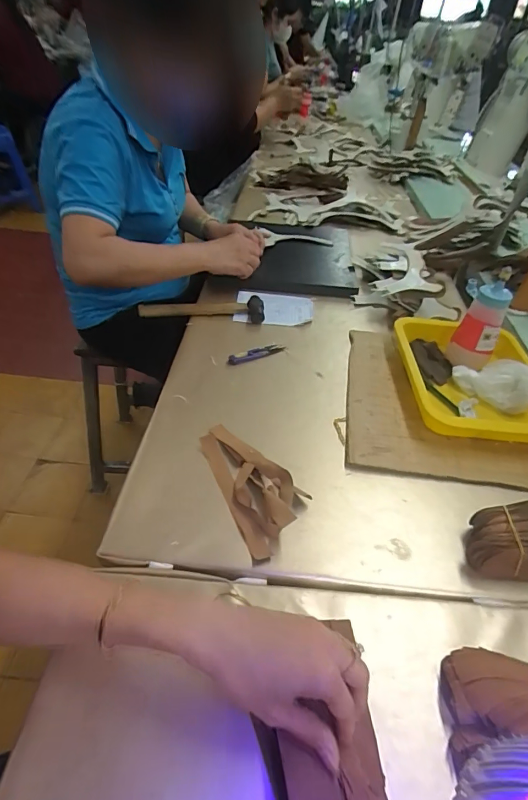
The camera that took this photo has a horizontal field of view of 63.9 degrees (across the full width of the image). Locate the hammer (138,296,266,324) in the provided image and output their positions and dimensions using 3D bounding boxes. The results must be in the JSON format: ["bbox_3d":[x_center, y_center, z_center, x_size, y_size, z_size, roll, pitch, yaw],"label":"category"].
[{"bbox_3d":[-0.109,-0.164,0.755,0.216,0.025,0.044,2,42,-1],"label":"hammer"}]

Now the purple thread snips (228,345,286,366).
[{"bbox_3d":[-0.010,-0.075,0.679,0.101,0.008,0.019,-19,47,-23],"label":"purple thread snips"}]

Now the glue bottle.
[{"bbox_3d":[0.324,-0.114,0.637,0.060,0.135,0.048,9,43,6],"label":"glue bottle"}]

